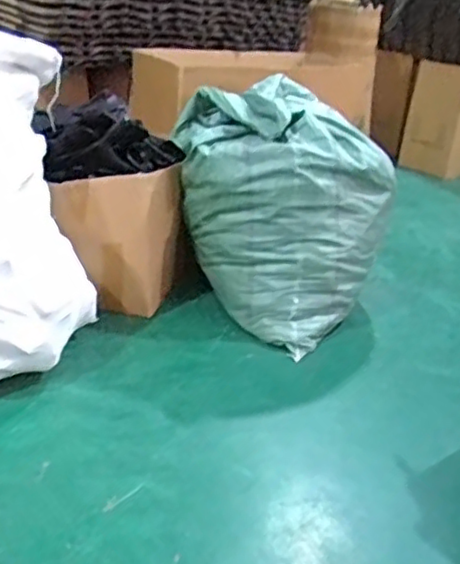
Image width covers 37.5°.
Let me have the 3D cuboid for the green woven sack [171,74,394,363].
[{"bbox_3d":[0.134,-0.201,1.830,0.484,0.555,0.388,22,28,31],"label":"green woven sack"}]

